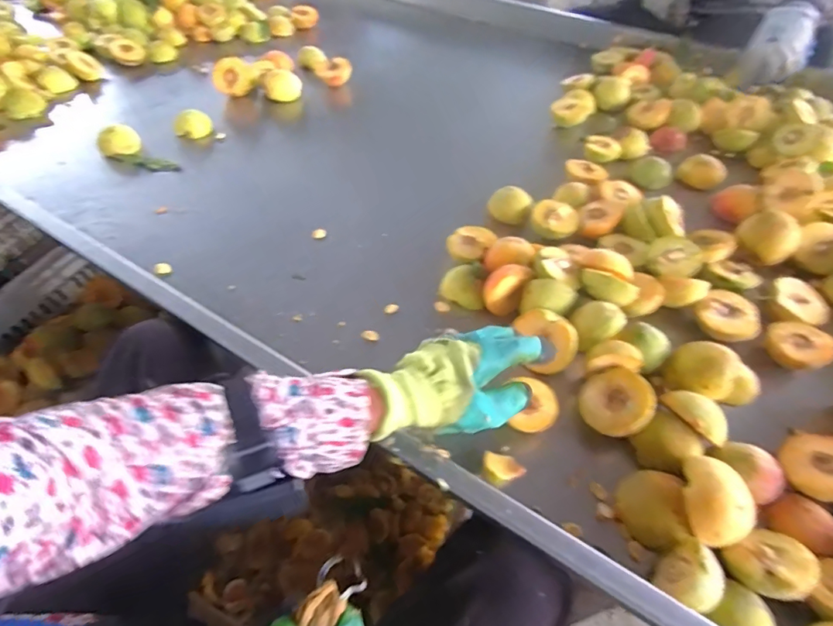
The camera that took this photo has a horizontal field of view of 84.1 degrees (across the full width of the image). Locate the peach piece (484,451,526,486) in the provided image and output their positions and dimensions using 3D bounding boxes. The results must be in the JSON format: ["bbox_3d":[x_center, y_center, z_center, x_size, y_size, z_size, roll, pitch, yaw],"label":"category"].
[{"bbox_3d":[0.082,0.149,0.436,0.039,0.009,0.030,13,52,9],"label":"peach piece"}]

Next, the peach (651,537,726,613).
[{"bbox_3d":[0.209,0.203,0.355,0.040,0.053,0.044,1,51,-1],"label":"peach"}]

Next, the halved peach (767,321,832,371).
[{"bbox_3d":[0.422,0.038,0.513,0.058,0.031,0.050,34,89,32],"label":"halved peach"}]

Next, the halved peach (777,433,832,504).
[{"bbox_3d":[0.378,0.147,0.425,0.067,0.030,0.067,-19,33,13],"label":"halved peach"}]

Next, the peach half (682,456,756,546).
[{"bbox_3d":[0.248,0.151,0.380,0.048,0.030,0.066,2,51,1],"label":"peach half"}]

